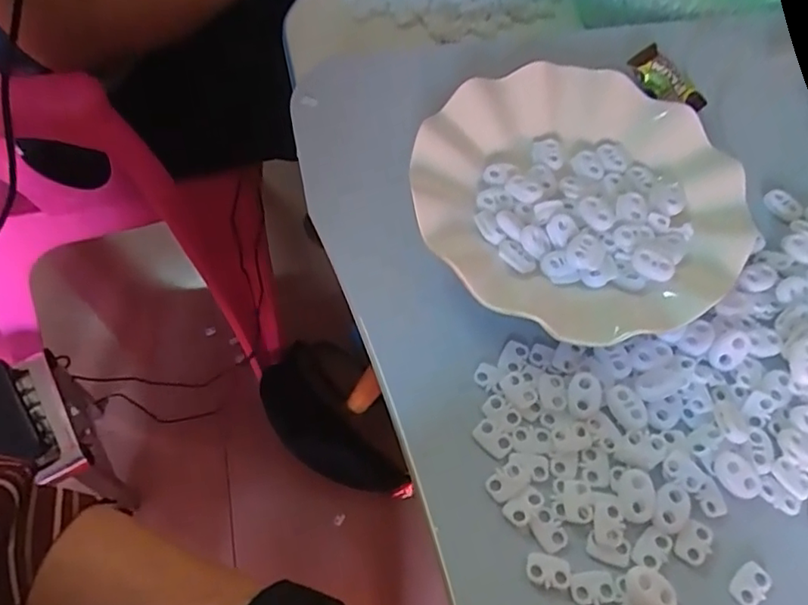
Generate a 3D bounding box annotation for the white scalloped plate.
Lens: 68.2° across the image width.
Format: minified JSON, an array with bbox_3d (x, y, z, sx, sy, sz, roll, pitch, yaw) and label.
[{"bbox_3d":[0.095,-0.059,0.325,0.172,0.029,0.169,1,57,-1],"label":"white scalloped plate"}]

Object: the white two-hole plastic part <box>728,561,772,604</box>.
[{"bbox_3d":[0.144,0.116,0.246,0.019,0.004,0.013,-29,63,-18],"label":"white two-hole plastic part"}]

